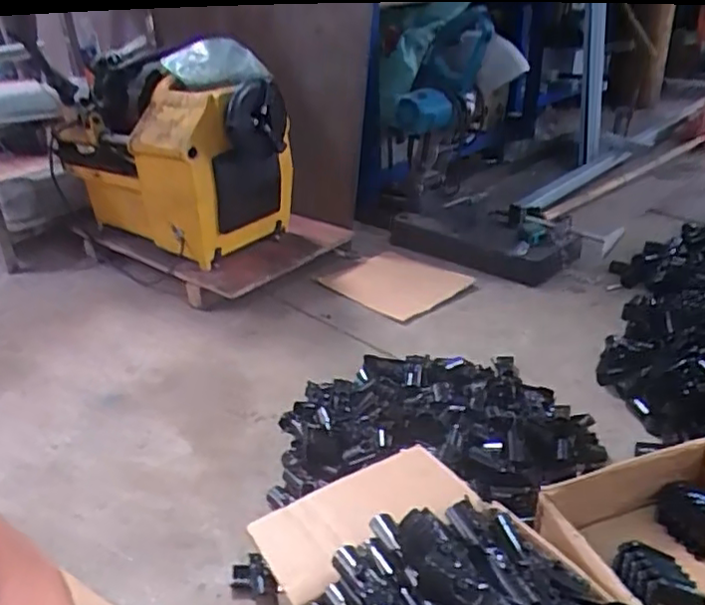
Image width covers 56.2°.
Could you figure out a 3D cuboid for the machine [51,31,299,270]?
[{"bbox_3d":[-0.419,-0.370,1.581,0.552,0.435,0.293,20,36,34],"label":"machine"}]

